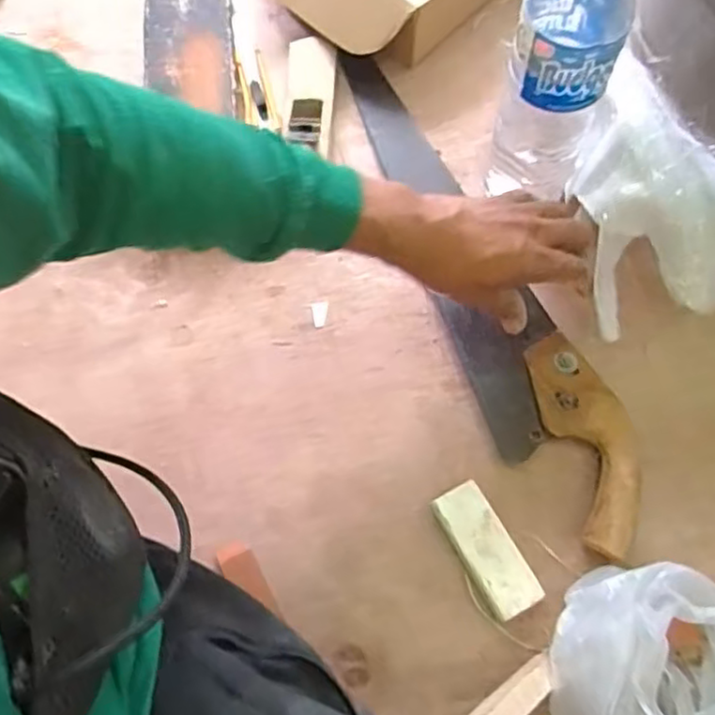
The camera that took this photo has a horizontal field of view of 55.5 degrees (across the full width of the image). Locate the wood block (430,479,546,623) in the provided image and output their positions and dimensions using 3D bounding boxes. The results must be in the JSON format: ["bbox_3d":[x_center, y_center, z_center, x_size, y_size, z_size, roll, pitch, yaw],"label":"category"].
[{"bbox_3d":[0.100,0.150,0.531,0.042,0.021,0.101,-28,72,-10],"label":"wood block"}]

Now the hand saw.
[{"bbox_3d":[0.106,-0.077,0.611,0.107,0.035,0.516,-23,70,-5],"label":"hand saw"}]

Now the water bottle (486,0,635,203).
[{"bbox_3d":[0.154,-0.215,0.514,0.077,0.224,0.073,22,71,8],"label":"water bottle"}]

